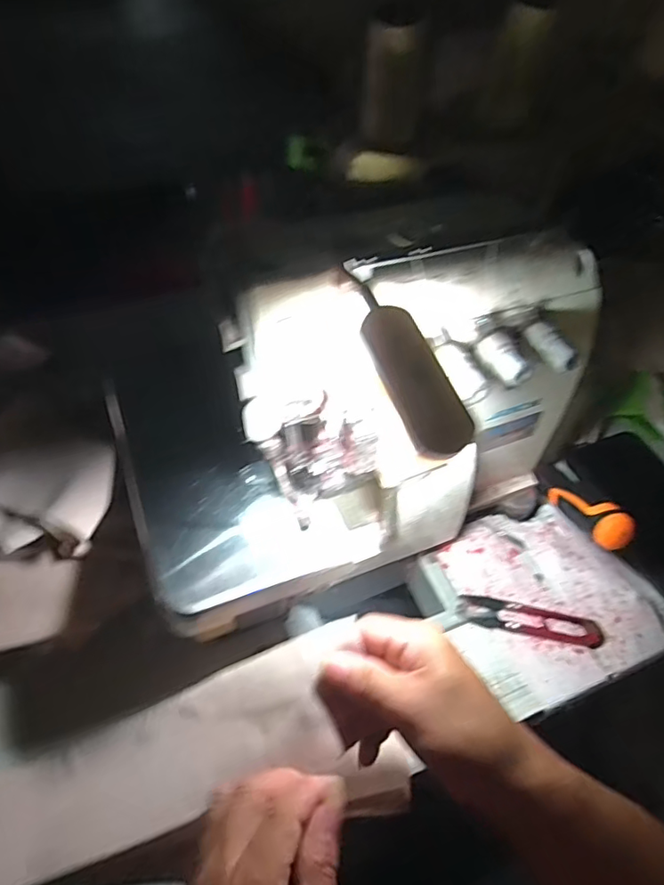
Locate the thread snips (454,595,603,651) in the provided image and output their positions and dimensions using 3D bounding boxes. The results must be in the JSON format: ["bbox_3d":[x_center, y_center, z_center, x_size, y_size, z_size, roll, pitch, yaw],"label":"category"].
[{"bbox_3d":[0.149,0.134,0.425,0.105,0.005,0.023,13,53,4],"label":"thread snips"}]

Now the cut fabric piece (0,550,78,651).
[{"bbox_3d":[-0.192,0.099,0.360,0.056,0.004,0.053,-10,75,-19],"label":"cut fabric piece"}]

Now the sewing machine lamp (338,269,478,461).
[{"bbox_3d":[0.032,-0.042,0.267,0.028,0.018,0.103,-22,76,-20],"label":"sewing machine lamp"}]

